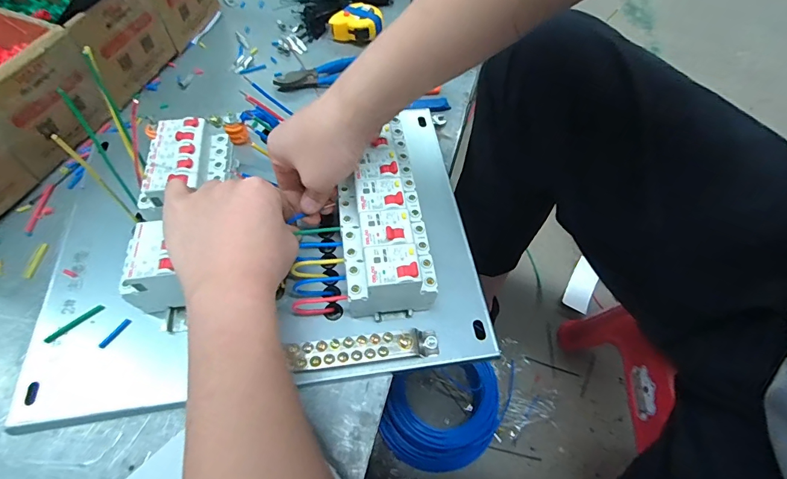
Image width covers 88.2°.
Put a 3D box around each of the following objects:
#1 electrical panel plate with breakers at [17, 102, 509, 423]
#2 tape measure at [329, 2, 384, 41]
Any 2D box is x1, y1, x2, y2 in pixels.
[{"bbox_3d":[-0.127,-0.015,0.393,0.403,0.080,0.290,-6,58,-6],"label":"electrical panel plate with breakers"},{"bbox_3d":[-0.051,-0.335,0.630,0.076,0.036,0.062,14,58,7],"label":"tape measure"}]

